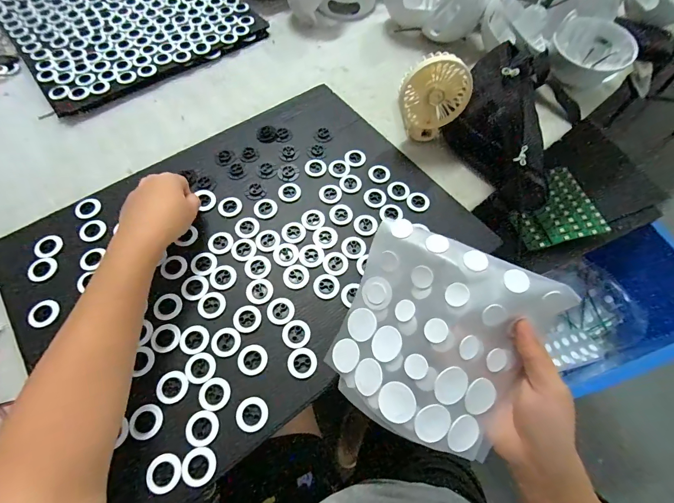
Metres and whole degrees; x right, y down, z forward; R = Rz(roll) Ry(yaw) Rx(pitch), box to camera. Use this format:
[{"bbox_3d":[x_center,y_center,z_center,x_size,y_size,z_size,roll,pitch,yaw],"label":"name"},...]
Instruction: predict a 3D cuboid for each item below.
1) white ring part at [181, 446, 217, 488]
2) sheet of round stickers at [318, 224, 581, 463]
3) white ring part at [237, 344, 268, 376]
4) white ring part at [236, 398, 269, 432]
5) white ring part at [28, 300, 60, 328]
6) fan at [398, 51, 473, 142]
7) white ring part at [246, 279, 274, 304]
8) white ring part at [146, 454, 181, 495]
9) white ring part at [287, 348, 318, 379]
[{"bbox_3d":[-0.119,0.185,0.288,0.028,0.004,0.028,-19,64,-10],"label":"white ring part"},{"bbox_3d":[0.075,0.064,0.264,0.141,0.035,0.152,26,95,19],"label":"sheet of round stickers"},{"bbox_3d":[-0.083,0.106,0.330,0.028,0.004,0.028,0,62,0],"label":"white ring part"},{"bbox_3d":[-0.078,0.150,0.309,0.028,0.004,0.028,0,62,0],"label":"white ring part"},{"bbox_3d":[-0.303,0.064,0.346,0.032,0.004,0.028,31,66,15],"label":"white ring part"},{"bbox_3d":[0.122,-0.192,0.434,0.088,0.119,0.032,-3,62,-2],"label":"fan"},{"bbox_3d":[-0.083,0.042,0.362,0.028,0.004,0.028,0,62,0],"label":"white ring part"},{"bbox_3d":[-0.147,0.189,0.286,0.028,0.005,0.029,-21,64,-11],"label":"white ring part"},{"bbox_3d":[-0.034,0.109,0.330,0.028,0.004,0.028,0,62,0],"label":"white ring part"}]

